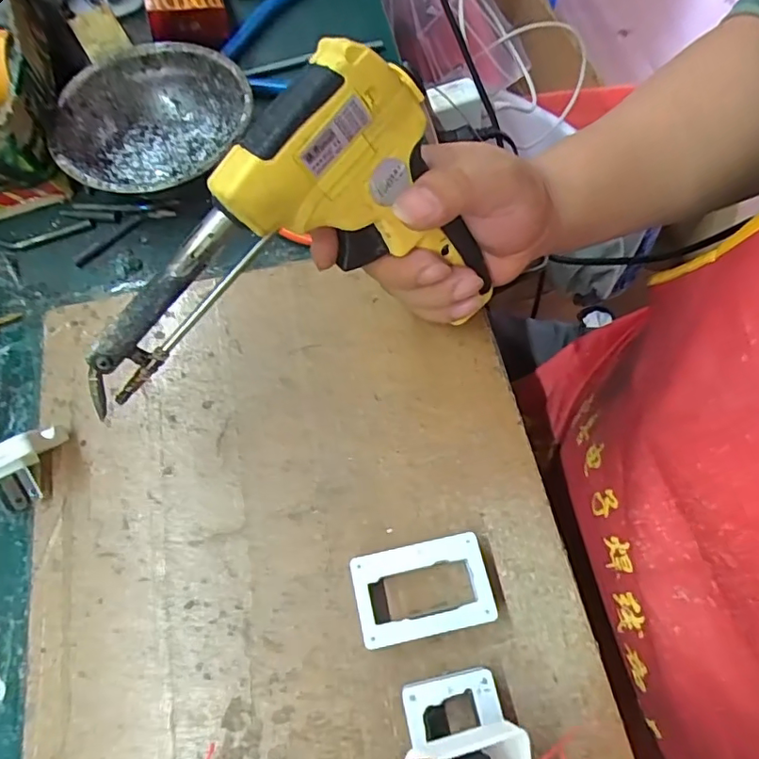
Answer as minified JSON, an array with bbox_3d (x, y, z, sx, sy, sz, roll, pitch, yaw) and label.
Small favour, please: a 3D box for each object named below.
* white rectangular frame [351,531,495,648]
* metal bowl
[{"bbox_3d":[0.020,0.098,0.257,0.061,0.016,0.039,-11,66,-3],"label":"white rectangular frame"},{"bbox_3d":[-0.145,-0.162,0.365,0.122,0.041,0.122,-1,66,2],"label":"metal bowl"}]

